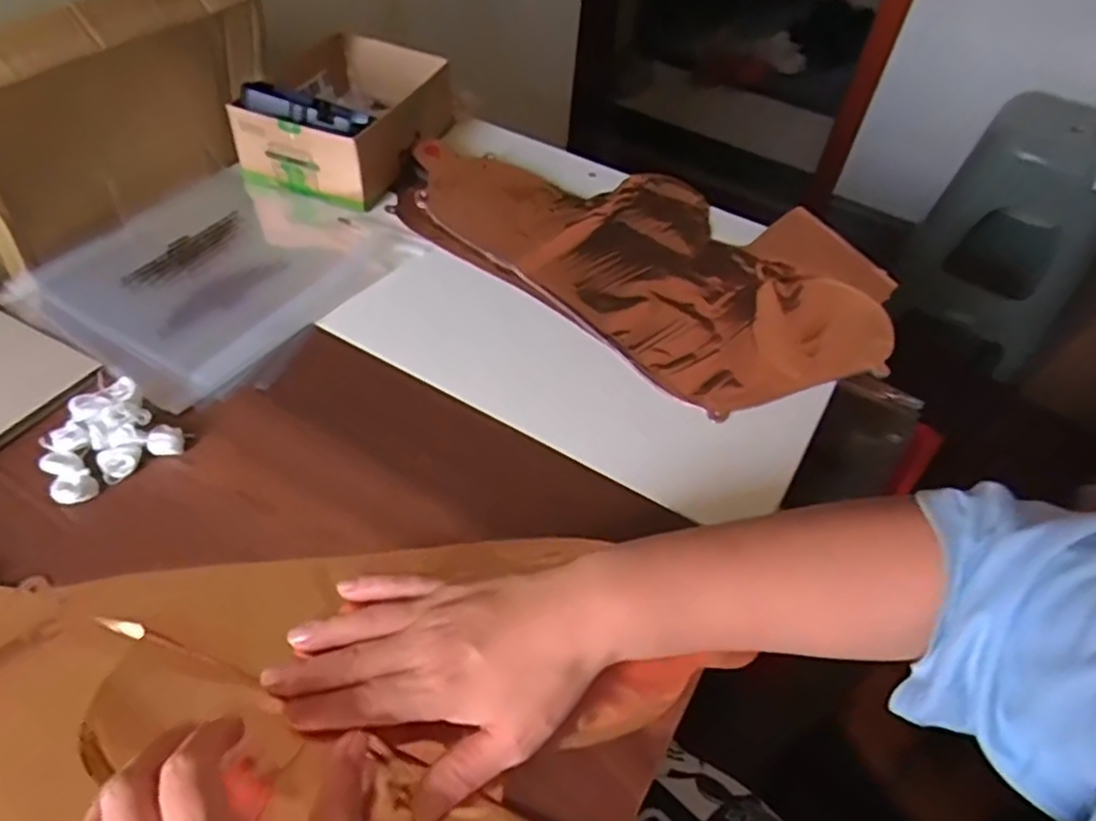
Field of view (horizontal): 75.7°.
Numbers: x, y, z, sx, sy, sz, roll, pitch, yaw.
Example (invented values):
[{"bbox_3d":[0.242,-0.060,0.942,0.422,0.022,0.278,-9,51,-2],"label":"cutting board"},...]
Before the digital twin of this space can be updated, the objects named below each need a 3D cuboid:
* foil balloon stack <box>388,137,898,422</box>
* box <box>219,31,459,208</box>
[{"bbox_3d":[0.083,-0.146,0.619,0.414,0.044,0.240,35,55,23],"label":"foil balloon stack"},{"bbox_3d":[-0.192,-0.284,0.669,0.150,0.074,0.196,16,50,9],"label":"box"}]

